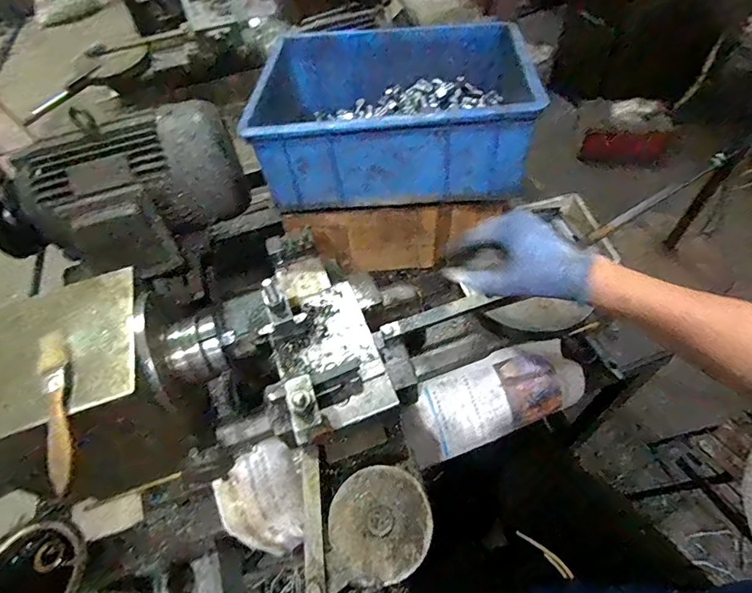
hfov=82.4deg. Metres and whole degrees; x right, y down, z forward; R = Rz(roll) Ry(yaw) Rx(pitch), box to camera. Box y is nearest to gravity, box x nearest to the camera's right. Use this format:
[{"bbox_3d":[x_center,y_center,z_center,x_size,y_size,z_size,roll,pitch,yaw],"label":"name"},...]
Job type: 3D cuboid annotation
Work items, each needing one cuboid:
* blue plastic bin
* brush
[{"bbox_3d":[0.018,-0.299,0.685,0.403,0.138,0.294,-1,54,5],"label":"blue plastic bin"},{"bbox_3d":[-0.275,0.092,0.368,0.020,0.020,0.148,-22,55,-10],"label":"brush"}]

